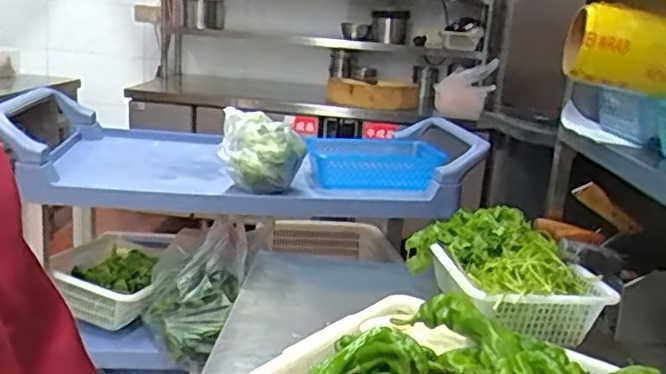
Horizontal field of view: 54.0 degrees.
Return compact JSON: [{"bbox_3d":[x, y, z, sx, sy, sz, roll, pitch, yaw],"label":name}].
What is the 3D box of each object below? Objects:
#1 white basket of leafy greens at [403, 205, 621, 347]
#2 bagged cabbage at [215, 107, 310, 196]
[{"bbox_3d":[0.257,0.114,0.964,0.208,0.109,0.285,0,16,-17],"label":"white basket of leafy greens"},{"bbox_3d":[-0.137,-0.069,1.257,0.121,0.136,0.141,10,16,17],"label":"bagged cabbage"}]

